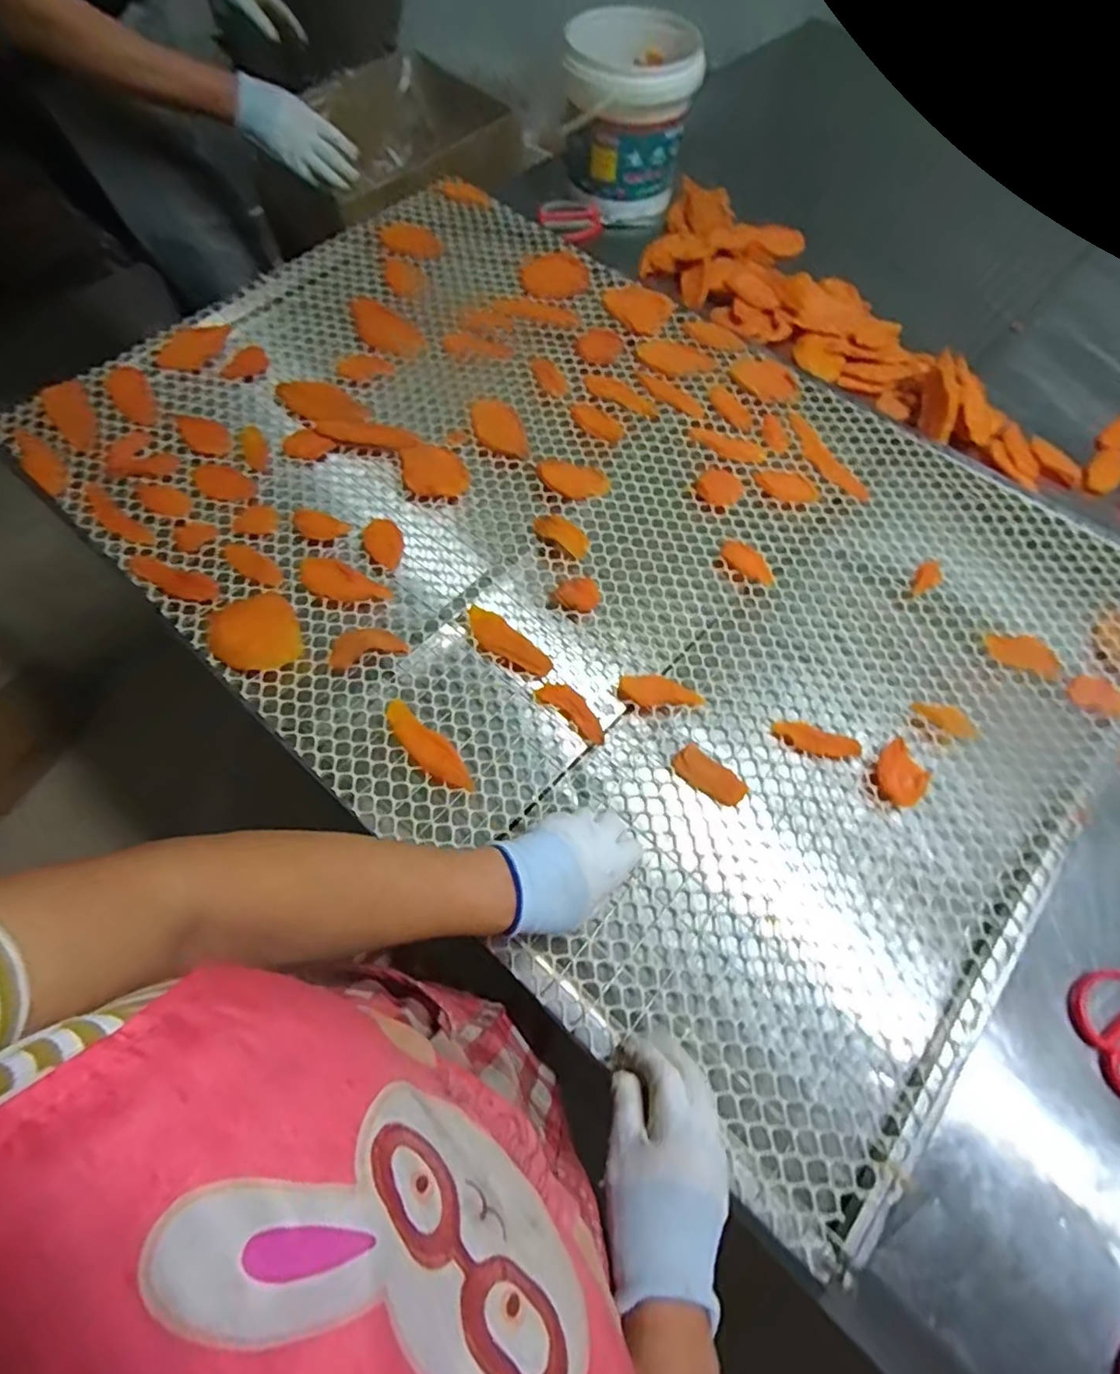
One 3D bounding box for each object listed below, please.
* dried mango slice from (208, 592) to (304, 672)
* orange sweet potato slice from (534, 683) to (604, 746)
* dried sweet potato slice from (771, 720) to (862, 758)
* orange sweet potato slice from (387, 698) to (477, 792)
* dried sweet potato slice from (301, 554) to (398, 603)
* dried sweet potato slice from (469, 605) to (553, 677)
[{"bbox_3d":[-0.318,-0.056,0.635,0.081,0.009,0.093,-21,68,-11],"label":"dried mango slice"},{"bbox_3d":[0.014,0.024,0.614,0.081,0.006,0.032,38,70,14],"label":"orange sweet potato slice"},{"bbox_3d":[0.250,0.052,0.594,0.082,0.015,0.028,19,66,7],"label":"dried sweet potato slice"},{"bbox_3d":[-0.127,0.057,0.581,0.117,0.012,0.034,38,70,15],"label":"orange sweet potato slice"},{"bbox_3d":[-0.236,-0.114,0.663,0.110,0.004,0.046,23,67,9],"label":"dried sweet potato slice"},{"bbox_3d":[-0.055,-0.046,0.632,0.102,0.011,0.037,37,70,14],"label":"dried sweet potato slice"}]

